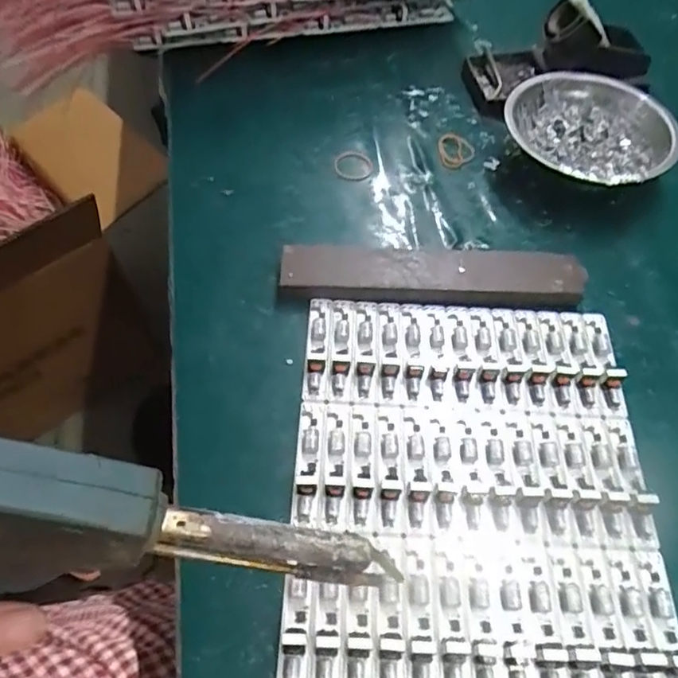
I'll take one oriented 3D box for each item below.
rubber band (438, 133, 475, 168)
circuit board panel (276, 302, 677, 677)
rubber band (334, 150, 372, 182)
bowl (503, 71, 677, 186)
[{"bbox_3d":[0.094,-0.152,0.464,0.029,0.004,0.035,16,59,9],"label":"rubber band"},{"bbox_3d":[0.070,0.104,0.294,0.188,0.011,0.295,2,58,0],"label":"circuit board panel"},{"bbox_3d":[0.011,-0.139,0.458,0.031,0.005,0.029,0,58,-1],"label":"rubber band"},{"bbox_3d":[0.194,-0.153,0.440,0.115,0.040,0.117,0,58,-1],"label":"bowl"}]

